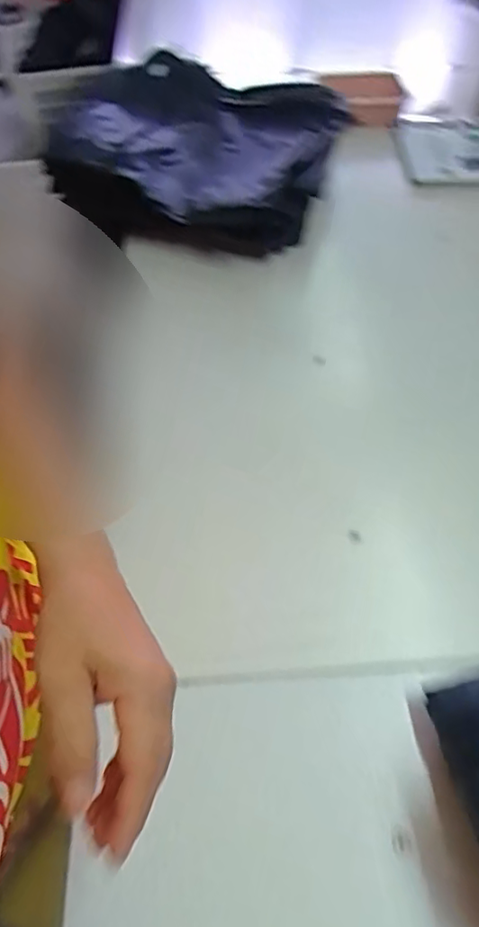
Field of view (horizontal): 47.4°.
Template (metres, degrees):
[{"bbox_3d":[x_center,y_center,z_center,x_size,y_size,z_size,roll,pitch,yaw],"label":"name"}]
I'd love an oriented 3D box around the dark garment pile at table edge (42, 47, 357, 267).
[{"bbox_3d":[-0.055,-0.486,0.853,0.397,0.103,0.347,15,57,10],"label":"dark garment pile at table edge"}]

